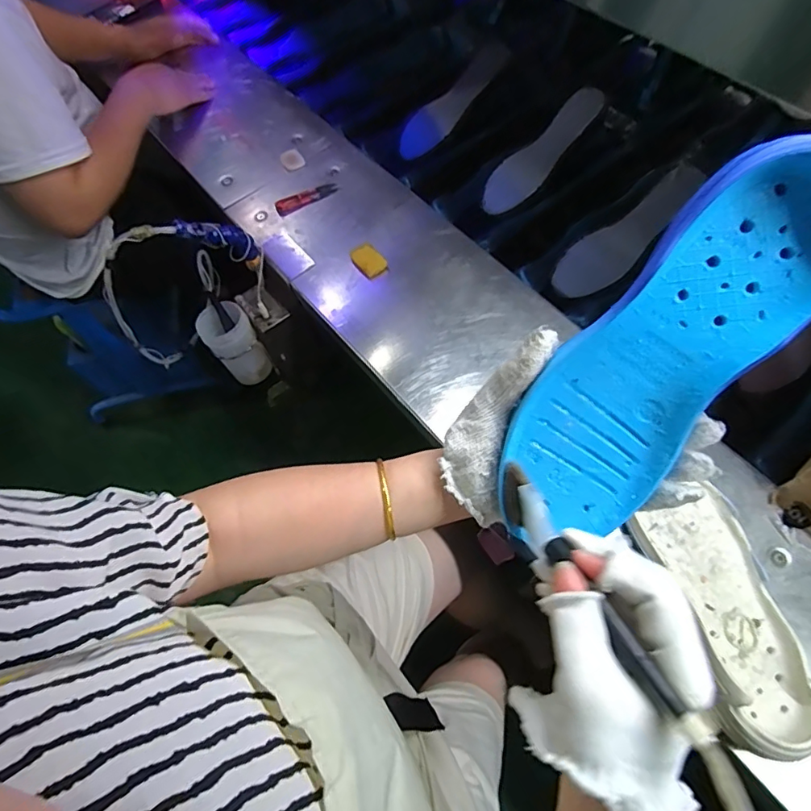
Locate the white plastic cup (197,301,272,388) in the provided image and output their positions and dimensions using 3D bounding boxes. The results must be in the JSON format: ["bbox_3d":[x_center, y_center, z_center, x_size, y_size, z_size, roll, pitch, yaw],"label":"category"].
[{"bbox_3d":[-0.270,-0.096,0.813,0.071,0.122,0.078,-2,63,3],"label":"white plastic cup"}]

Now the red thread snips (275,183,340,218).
[{"bbox_3d":[-0.153,-0.326,0.806,0.104,0.007,0.033,-23,64,-8],"label":"red thread snips"}]

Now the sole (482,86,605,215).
[{"bbox_3d":[0.215,-0.396,0.804,0.229,0.018,0.072,-44,66,11],"label":"sole"}]

